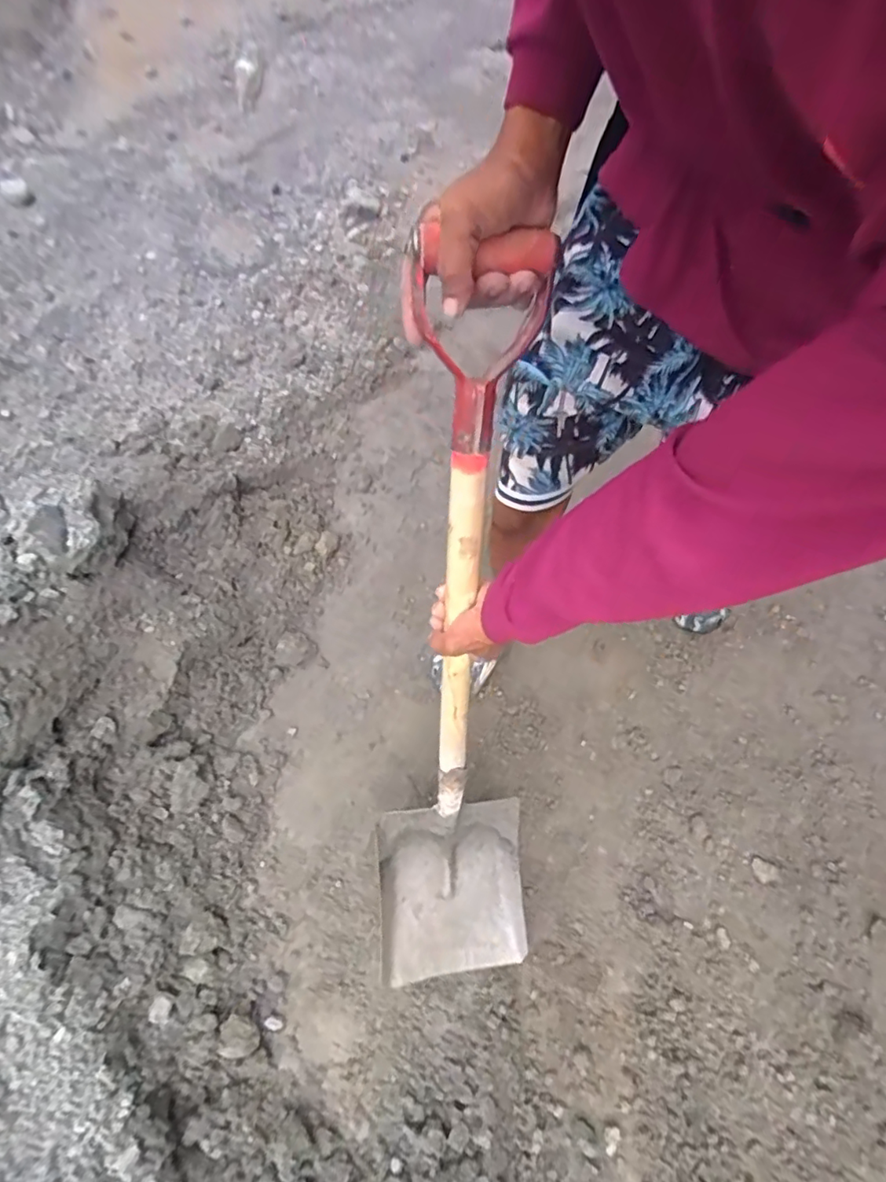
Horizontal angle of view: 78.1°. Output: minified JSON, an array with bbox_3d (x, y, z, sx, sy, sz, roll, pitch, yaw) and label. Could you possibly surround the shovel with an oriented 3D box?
[{"bbox_3d":[0.029,0.178,0.662,0.223,1.013,0.151,2,36,0],"label":"shovel"}]

